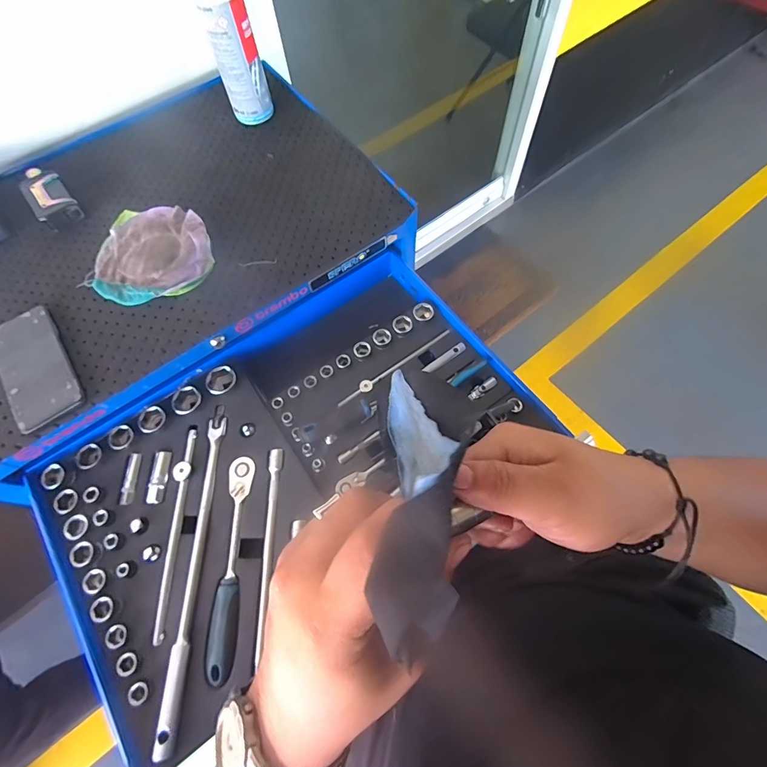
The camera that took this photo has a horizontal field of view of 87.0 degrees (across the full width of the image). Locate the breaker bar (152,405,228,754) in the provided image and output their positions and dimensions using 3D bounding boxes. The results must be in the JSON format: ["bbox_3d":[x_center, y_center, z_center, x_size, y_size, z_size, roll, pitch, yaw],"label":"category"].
[{"bbox_3d":[-0.224,0.203,0.479,0.023,0.016,0.366,-2,66,2],"label":"breaker bar"}]

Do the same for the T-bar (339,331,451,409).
[{"bbox_3d":[0.018,-0.023,0.580,0.196,0.013,0.015,-34,69,-12],"label":"T-bar"}]

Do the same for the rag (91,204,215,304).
[{"bbox_3d":[-0.319,-0.186,0.554,0.157,0.026,0.156,-16,66,-4],"label":"rag"}]

